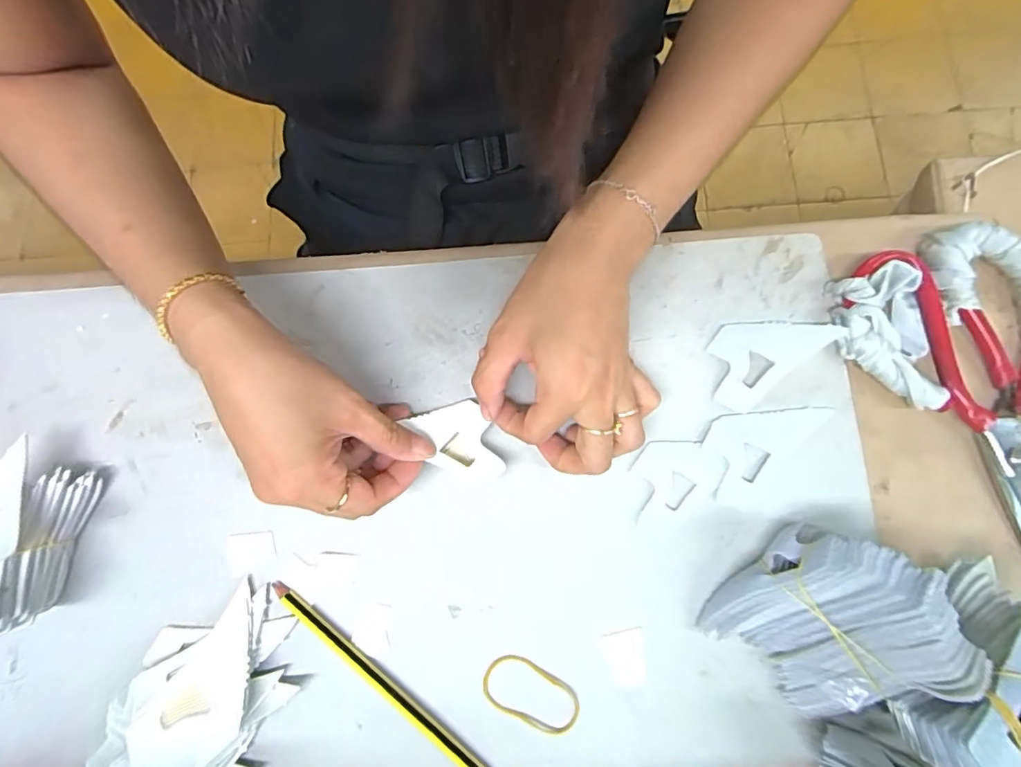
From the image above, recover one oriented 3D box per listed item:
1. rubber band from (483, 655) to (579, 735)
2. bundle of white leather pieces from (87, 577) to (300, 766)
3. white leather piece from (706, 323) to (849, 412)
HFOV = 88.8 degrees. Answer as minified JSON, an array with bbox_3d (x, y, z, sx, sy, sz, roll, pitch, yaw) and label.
[{"bbox_3d":[0.011,0.171,0.285,0.054,0.004,0.029,21,80,7],"label":"rubber band"},{"bbox_3d":[-0.170,0.180,0.280,0.114,0.034,0.098,-32,78,-4],"label":"bundle of white leather pieces"},{"bbox_3d":[0.151,-0.021,0.317,0.079,0.006,0.045,-39,80,2],"label":"white leather piece"}]

